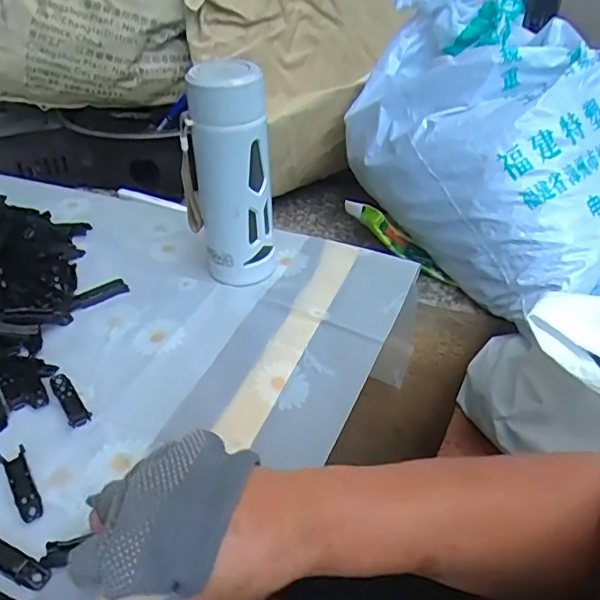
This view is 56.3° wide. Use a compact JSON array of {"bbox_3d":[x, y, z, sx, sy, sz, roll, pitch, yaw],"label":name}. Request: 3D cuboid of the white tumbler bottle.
[{"bbox_3d":[-0.067,-0.114,0.545,0.070,0.208,0.065,-22,45,-25],"label":"white tumbler bottle"}]

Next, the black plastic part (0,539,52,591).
[{"bbox_3d":[-0.189,0.166,0.361,0.065,0.008,0.016,16,42,19],"label":"black plastic part"}]

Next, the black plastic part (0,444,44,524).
[{"bbox_3d":[-0.200,0.132,0.406,0.017,0.006,0.063,-25,45,-27],"label":"black plastic part"}]

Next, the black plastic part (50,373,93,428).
[{"bbox_3d":[-0.192,0.082,0.465,0.016,0.007,0.059,-26,46,-28],"label":"black plastic part"}]

